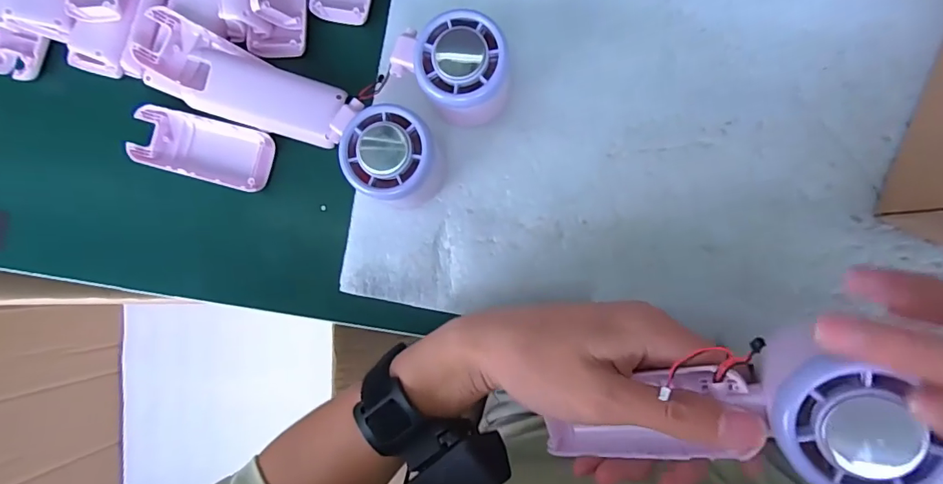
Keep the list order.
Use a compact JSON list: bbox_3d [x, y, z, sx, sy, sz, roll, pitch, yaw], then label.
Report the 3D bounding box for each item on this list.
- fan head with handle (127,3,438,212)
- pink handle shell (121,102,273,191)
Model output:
[{"bbox_3d":[-0.128,-0.092,0.324,0.233,0.055,0.055,26,91,8],"label":"fan head with handle"},{"bbox_3d":[-0.194,-0.067,0.358,0.105,0.016,0.045,15,89,8],"label":"pink handle shell"}]

